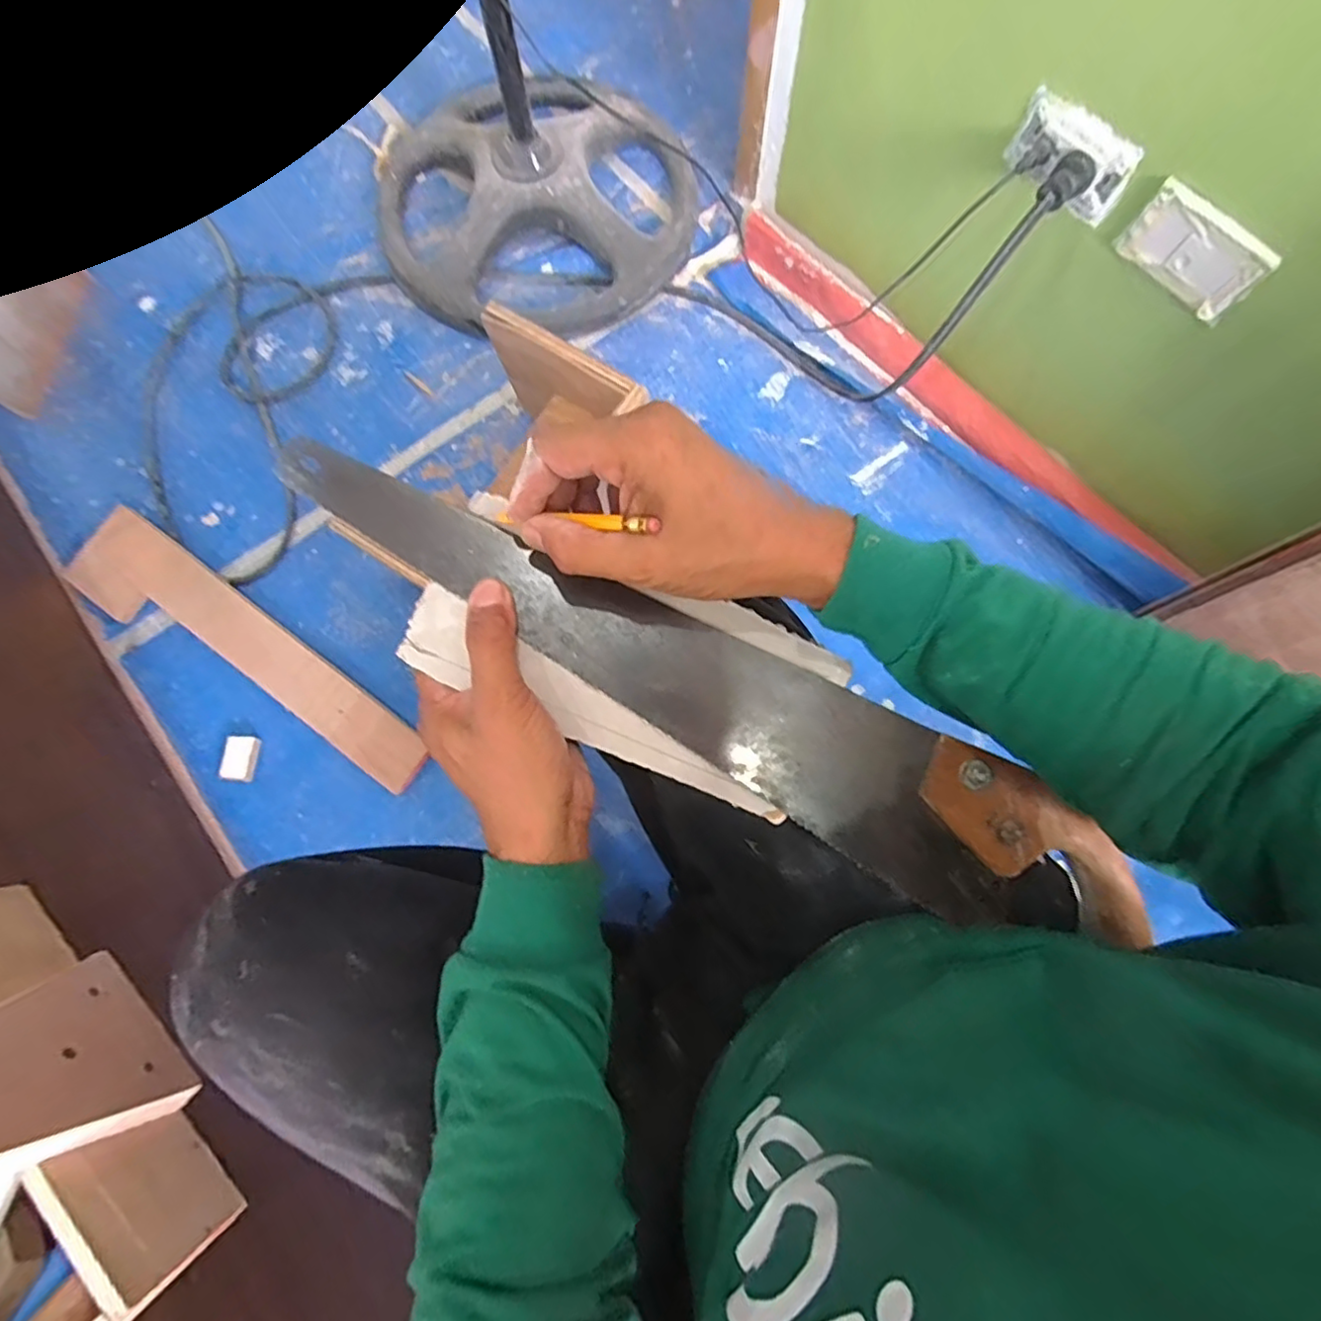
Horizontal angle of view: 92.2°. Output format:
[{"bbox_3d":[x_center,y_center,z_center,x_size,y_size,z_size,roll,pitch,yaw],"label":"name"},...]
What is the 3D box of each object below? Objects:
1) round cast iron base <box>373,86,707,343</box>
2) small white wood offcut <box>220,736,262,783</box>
[{"bbox_3d":[-0.198,-0.685,0.920,0.464,0.107,0.438,0,77,1],"label":"round cast iron base"},{"bbox_3d":[-0.533,0.124,0.805,0.035,0.013,0.057,0,77,1],"label":"small white wood offcut"}]

